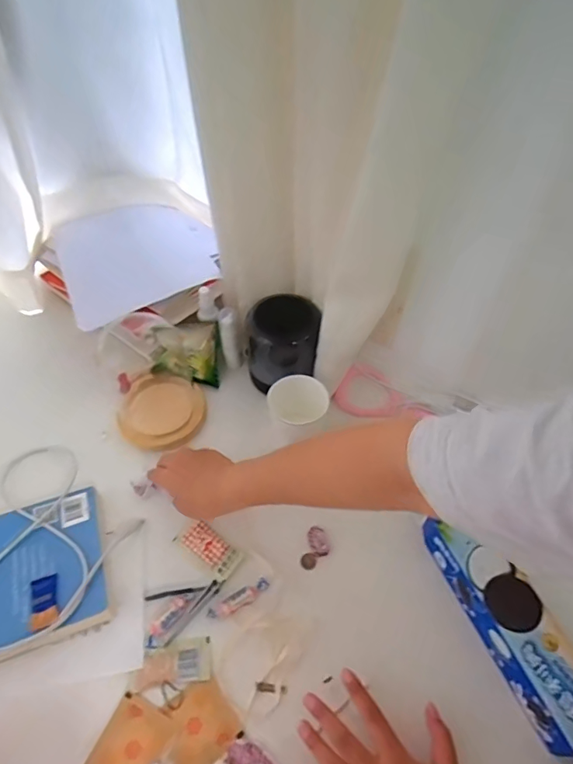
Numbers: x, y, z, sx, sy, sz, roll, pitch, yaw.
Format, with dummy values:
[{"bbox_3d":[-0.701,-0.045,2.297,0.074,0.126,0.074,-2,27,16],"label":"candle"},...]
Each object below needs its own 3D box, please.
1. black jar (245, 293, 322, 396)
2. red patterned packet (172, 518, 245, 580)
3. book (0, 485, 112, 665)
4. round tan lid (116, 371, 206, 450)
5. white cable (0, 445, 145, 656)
[{"bbox_3d":[-0.005,-0.051,0.636,0.094,0.110,0.082,7,51,4],"label":"black jar"},{"bbox_3d":[-0.088,0.190,0.536,0.077,0.005,0.038,30,57,21],"label":"red patterned packet"},{"bbox_3d":[-0.302,0.212,0.499,0.206,0.026,0.156,-17,53,-14],"label":"book"},{"bbox_3d":[-0.165,0.038,0.639,0.101,0.032,0.110,1,51,-1],"label":"round tan lid"},{"bbox_3d":[-0.307,0.188,0.513,0.219,0.025,0.246,29,56,20],"label":"white cable"}]

